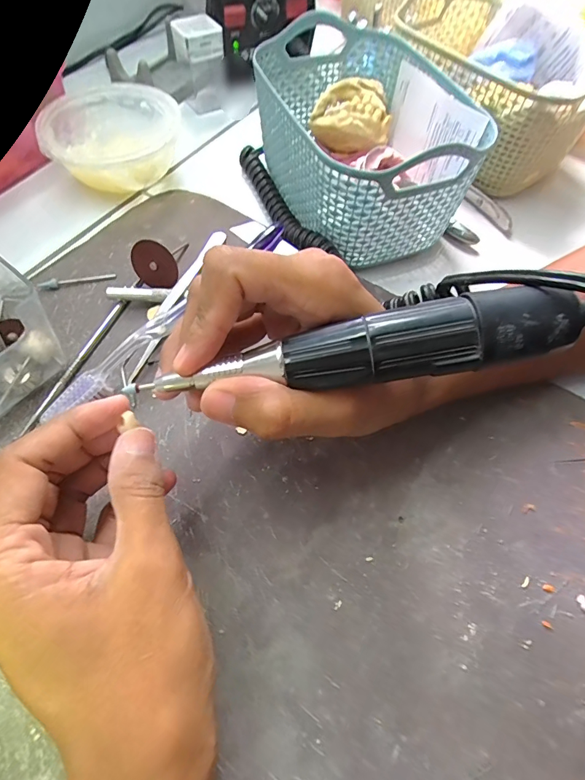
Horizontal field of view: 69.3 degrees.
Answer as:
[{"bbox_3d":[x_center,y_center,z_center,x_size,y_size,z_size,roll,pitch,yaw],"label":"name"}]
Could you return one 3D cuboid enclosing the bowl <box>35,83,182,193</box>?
[{"bbox_3d":[-0.134,-0.194,0.332,0.093,0.041,0.097,2,60,-3],"label":"bowl"}]

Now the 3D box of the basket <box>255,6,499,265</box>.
[{"bbox_3d":[0.050,-0.175,0.307,0.124,0.083,0.170,-19,63,-14],"label":"basket"}]

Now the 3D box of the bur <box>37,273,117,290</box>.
[{"bbox_3d":[-0.143,-0.074,0.283,0.048,0.006,0.006,-15,62,-12],"label":"bur"}]

